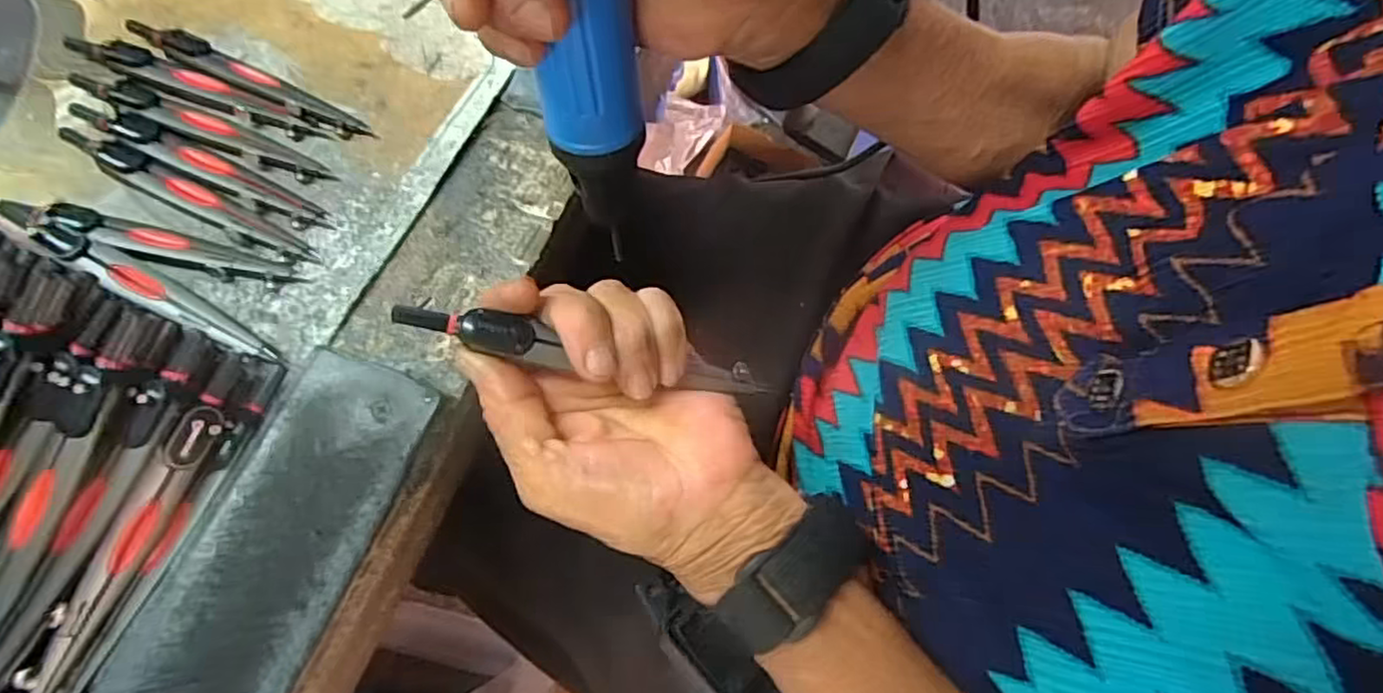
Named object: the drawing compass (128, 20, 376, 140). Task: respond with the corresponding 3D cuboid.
[{"bbox_3d":[-0.209,-0.128,0.320,0.125,0.013,0.017,27,70,8],"label":"drawing compass"}]

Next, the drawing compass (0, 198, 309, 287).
[{"bbox_3d":[-0.228,-0.045,0.283,0.121,0.021,0.018,13,69,3],"label":"drawing compass"}]

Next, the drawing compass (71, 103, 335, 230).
[{"bbox_3d":[-0.219,-0.083,0.301,0.125,0.008,0.016,25,70,7],"label":"drawing compass"}]

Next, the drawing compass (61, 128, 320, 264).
[{"bbox_3d":[-0.220,-0.067,0.295,0.124,0.011,0.018,26,70,7],"label":"drawing compass"}]

